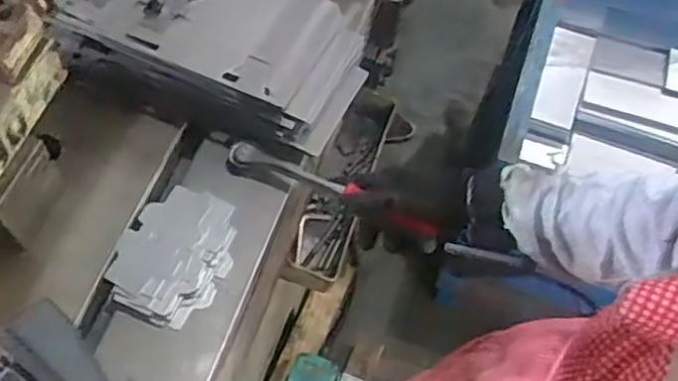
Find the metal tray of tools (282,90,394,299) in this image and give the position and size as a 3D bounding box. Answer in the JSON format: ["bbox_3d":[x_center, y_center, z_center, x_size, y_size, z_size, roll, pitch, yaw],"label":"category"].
[{"bbox_3d":[0.003,-0.006,0.946,0.070,0.053,0.300,17,62,5],"label":"metal tray of tools"}]

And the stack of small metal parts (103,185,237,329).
[{"bbox_3d":[-0.146,0.057,0.612,0.089,0.032,0.122,19,63,6],"label":"stack of small metal parts"}]

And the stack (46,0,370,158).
[{"bbox_3d":[-0.138,-0.155,0.701,0.318,0.093,0.184,28,64,10],"label":"stack"}]

